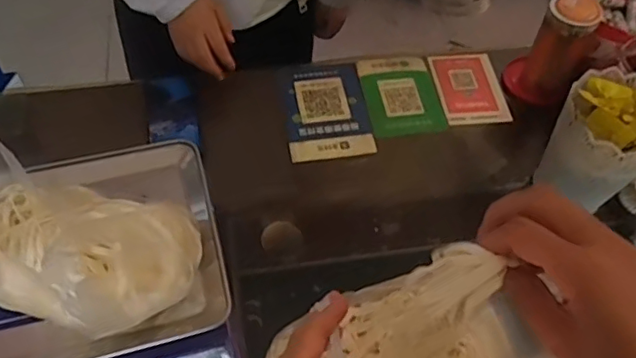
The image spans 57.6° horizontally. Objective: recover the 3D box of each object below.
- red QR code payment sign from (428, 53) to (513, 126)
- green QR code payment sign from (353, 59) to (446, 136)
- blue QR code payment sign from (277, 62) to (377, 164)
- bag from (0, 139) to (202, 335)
[{"bbox_3d":[0.243,-0.145,0.927,0.104,0.011,0.151,-3,55,-9],"label":"red QR code payment sign"},{"bbox_3d":[0.131,-0.133,0.908,0.113,0.007,0.155,-8,57,-7],"label":"green QR code payment sign"},{"bbox_3d":[0.011,-0.107,0.887,0.125,0.008,0.188,-8,57,-6],"label":"blue QR code payment sign"},{"bbox_3d":[-0.229,0.028,0.498,0.210,0.175,0.143,22,58,11],"label":"bag"}]

